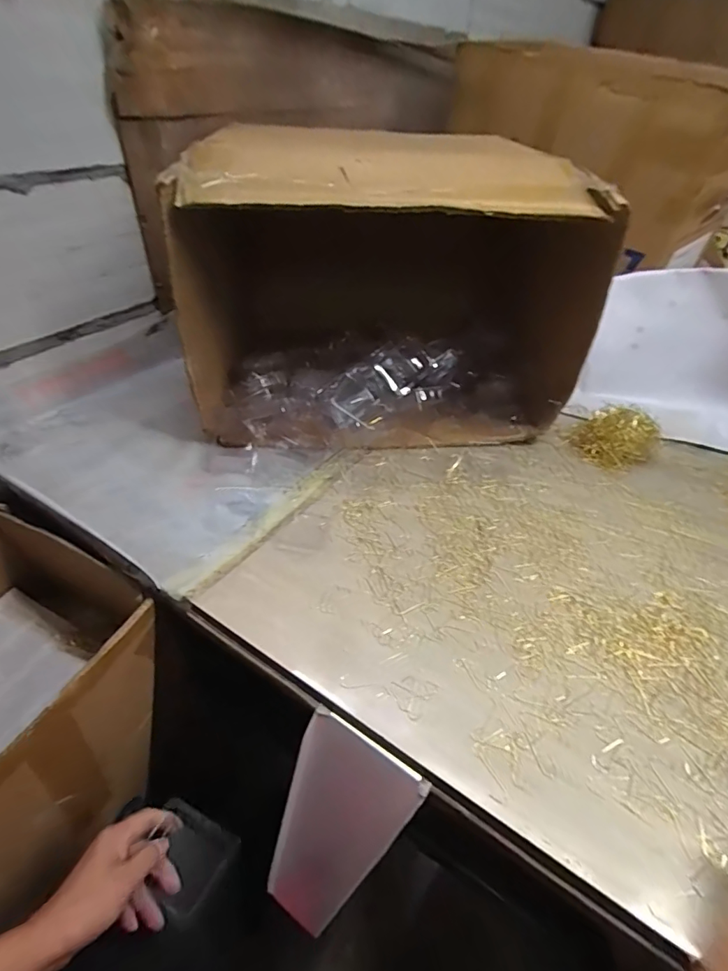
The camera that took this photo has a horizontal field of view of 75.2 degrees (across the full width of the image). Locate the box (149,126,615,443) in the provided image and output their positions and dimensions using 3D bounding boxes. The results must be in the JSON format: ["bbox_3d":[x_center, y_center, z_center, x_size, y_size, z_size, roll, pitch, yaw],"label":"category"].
[{"bbox_3d":[0.029,-0.271,0.722,0.563,0.378,0.244,-4,40,-7],"label":"box"}]

